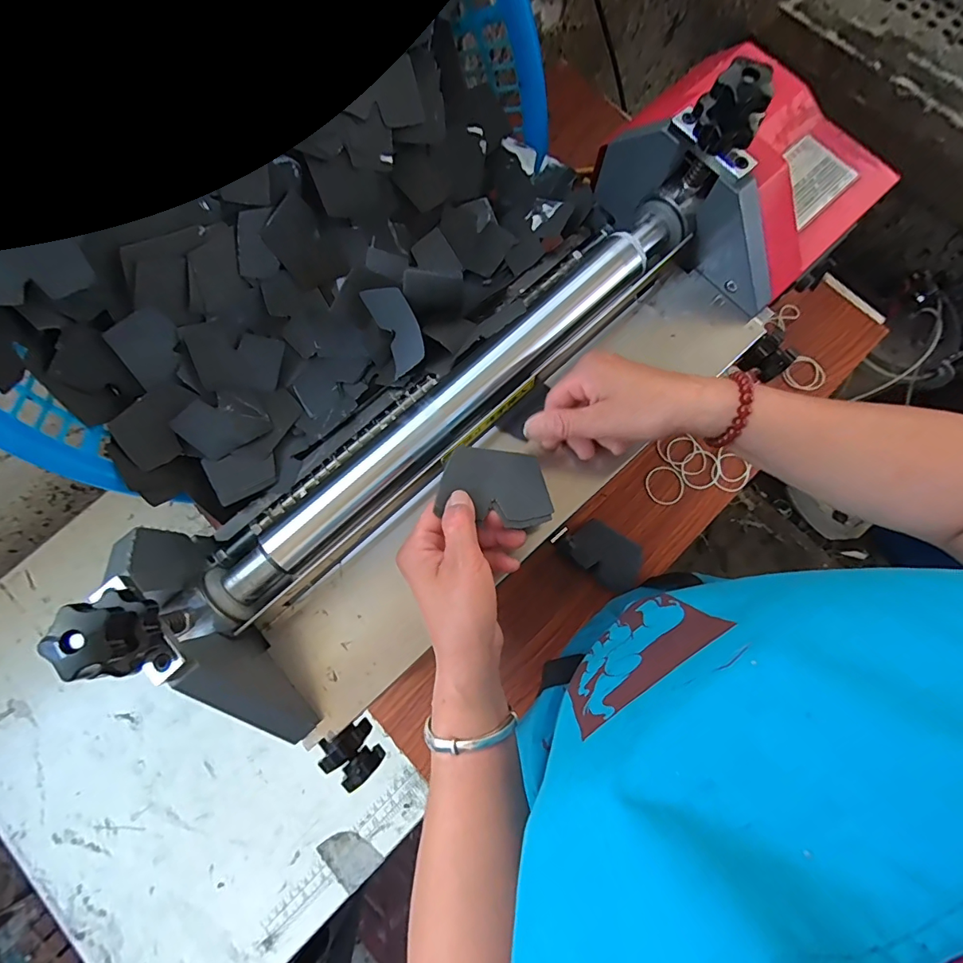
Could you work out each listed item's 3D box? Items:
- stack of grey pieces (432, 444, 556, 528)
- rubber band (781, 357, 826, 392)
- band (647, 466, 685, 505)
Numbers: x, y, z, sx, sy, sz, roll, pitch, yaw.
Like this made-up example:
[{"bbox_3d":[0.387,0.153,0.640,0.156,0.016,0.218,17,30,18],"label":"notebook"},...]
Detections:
[{"bbox_3d":[0.012,0.002,0.347,0.083,0.004,0.055,14,64,-10],"label":"stack of grey pieces"},{"bbox_3d":[0.426,-0.139,0.619,0.053,0.008,0.047,-41,72,-15],"label":"rubber band"},{"bbox_3d":[0.231,0.005,0.590,0.049,0.004,0.047,0,85,2],"label":"band"}]

